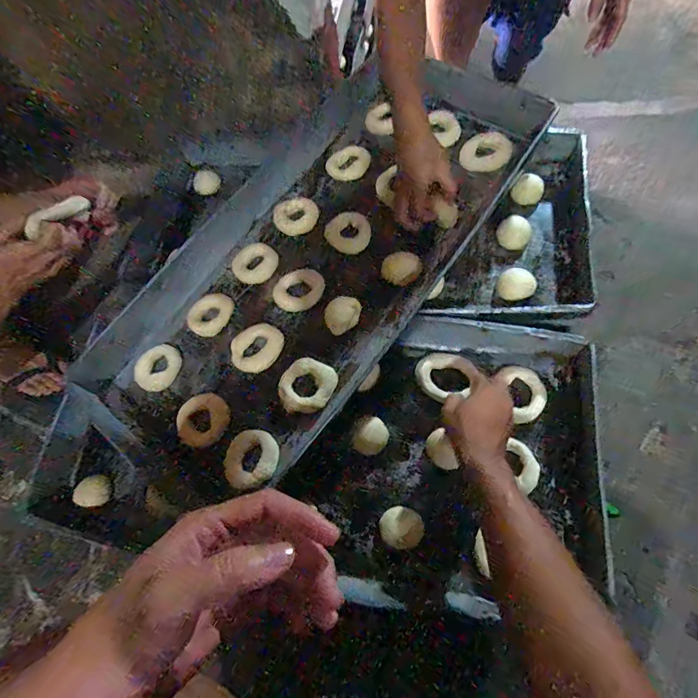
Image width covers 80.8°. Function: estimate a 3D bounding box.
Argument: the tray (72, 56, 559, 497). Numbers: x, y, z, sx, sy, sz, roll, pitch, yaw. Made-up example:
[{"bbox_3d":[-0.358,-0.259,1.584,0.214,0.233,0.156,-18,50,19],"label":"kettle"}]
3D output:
[{"bbox_3d":[-0.040,-0.187,0.691,0.394,0.067,0.849,34,77,21],"label":"tray"}]

